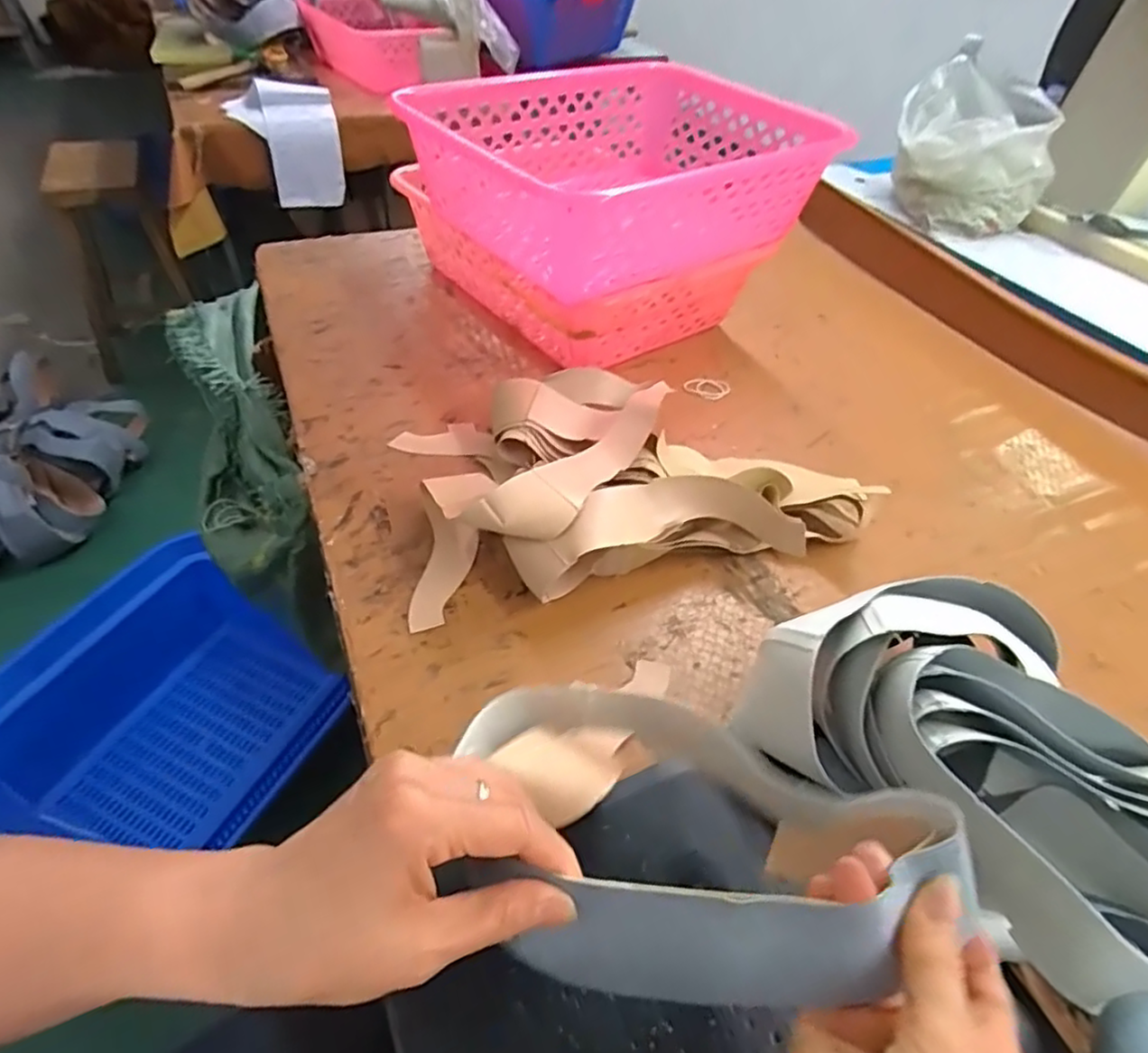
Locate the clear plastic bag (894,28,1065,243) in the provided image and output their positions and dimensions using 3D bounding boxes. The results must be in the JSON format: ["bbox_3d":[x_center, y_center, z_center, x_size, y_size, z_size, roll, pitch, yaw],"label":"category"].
[{"bbox_3d":[0.590,-0.571,0.988,0.179,0.167,0.206,-8,49,-13],"label":"clear plastic bag"}]

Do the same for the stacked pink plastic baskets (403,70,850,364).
[{"bbox_3d":[0.021,-0.385,0.805,0.422,0.240,0.412,-27,55,-27],"label":"stacked pink plastic baskets"}]

